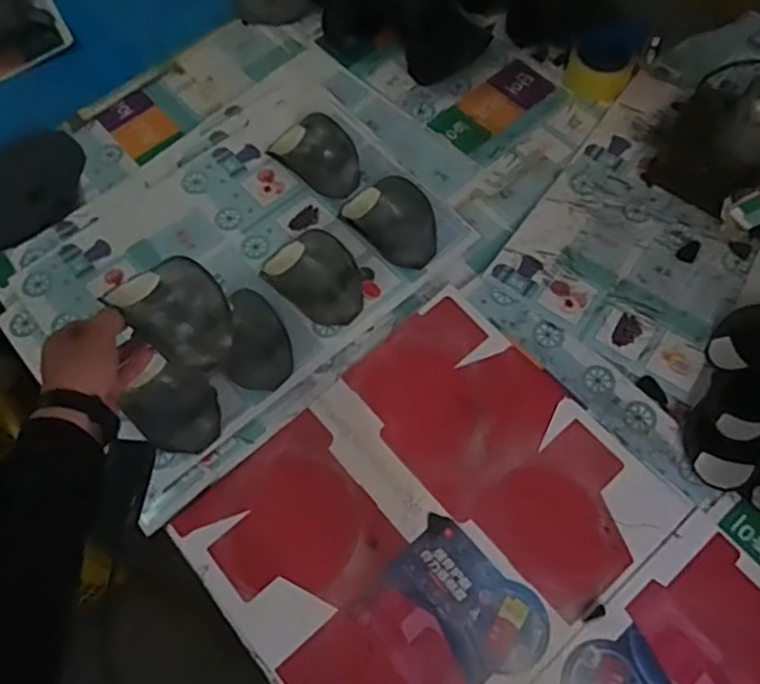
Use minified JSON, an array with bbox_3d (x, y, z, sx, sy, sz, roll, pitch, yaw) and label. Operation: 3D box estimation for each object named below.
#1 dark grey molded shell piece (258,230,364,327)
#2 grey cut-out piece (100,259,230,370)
[{"bbox_3d":[-0.078,-0.088,0.867,0.138,0.020,0.103,39,70,18],"label":"dark grey molded shell piece"},{"bbox_3d":[-0.214,-0.032,0.695,0.097,0.020,0.139,-40,70,-17],"label":"grey cut-out piece"}]

